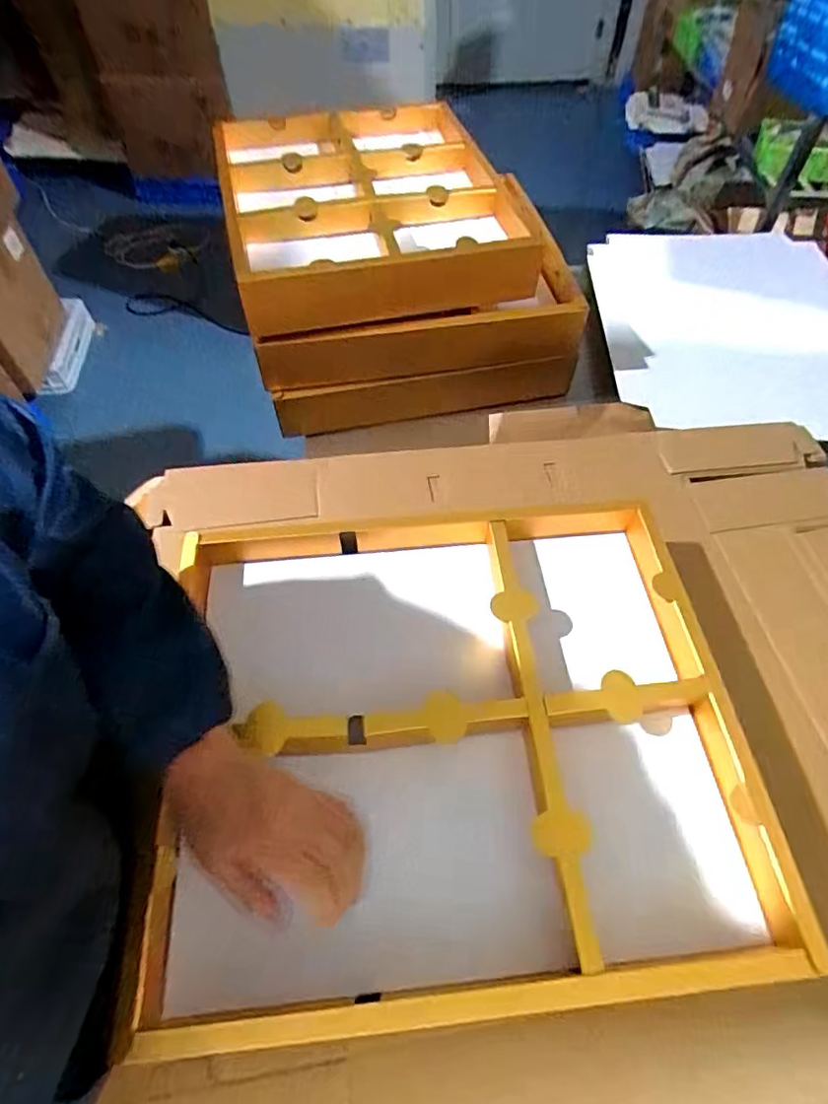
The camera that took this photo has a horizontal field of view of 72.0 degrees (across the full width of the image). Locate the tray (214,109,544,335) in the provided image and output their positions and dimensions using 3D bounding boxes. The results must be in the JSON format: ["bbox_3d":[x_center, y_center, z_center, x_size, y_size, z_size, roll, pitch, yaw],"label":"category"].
[{"bbox_3d":[-0.081,-0.520,0.827,0.384,0.090,0.496,-14,58,-7],"label":"tray"}]

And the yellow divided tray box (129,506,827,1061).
[{"bbox_3d":[0.042,0.135,0.469,0.453,0.052,0.373,-5,58,-2],"label":"yellow divided tray box"}]

